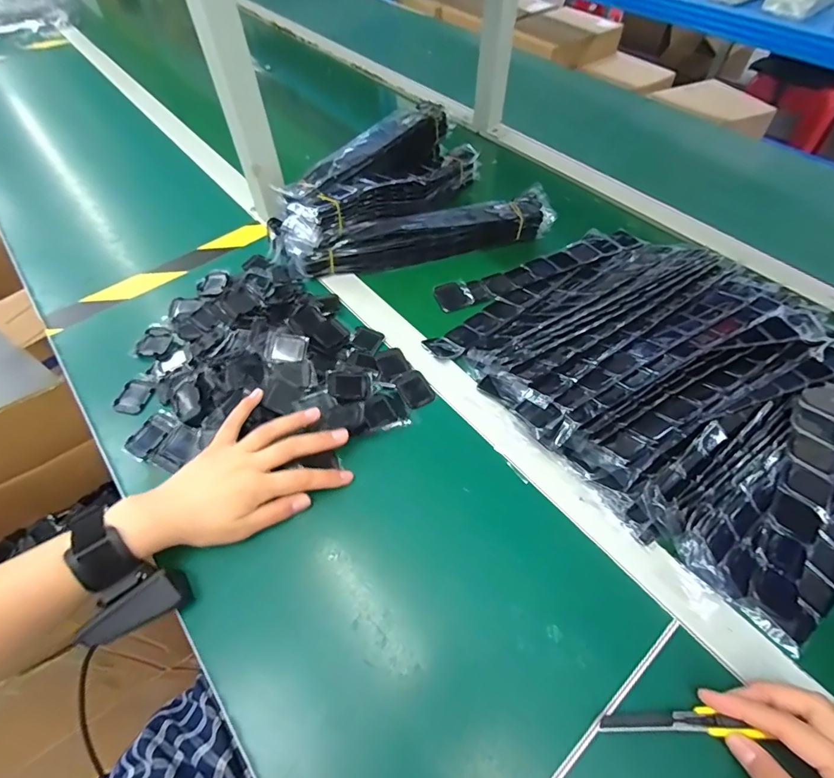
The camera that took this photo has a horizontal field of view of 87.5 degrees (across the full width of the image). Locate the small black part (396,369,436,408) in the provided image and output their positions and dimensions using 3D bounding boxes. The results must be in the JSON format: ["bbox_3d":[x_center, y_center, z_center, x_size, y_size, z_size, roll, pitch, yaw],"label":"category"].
[{"bbox_3d":[-0.002,0.001,0.467,0.034,0.006,0.040,-28,60,-16],"label":"small black part"}]

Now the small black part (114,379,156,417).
[{"bbox_3d":[-0.302,0.009,0.466,0.034,0.004,0.040,11,57,9],"label":"small black part"}]

